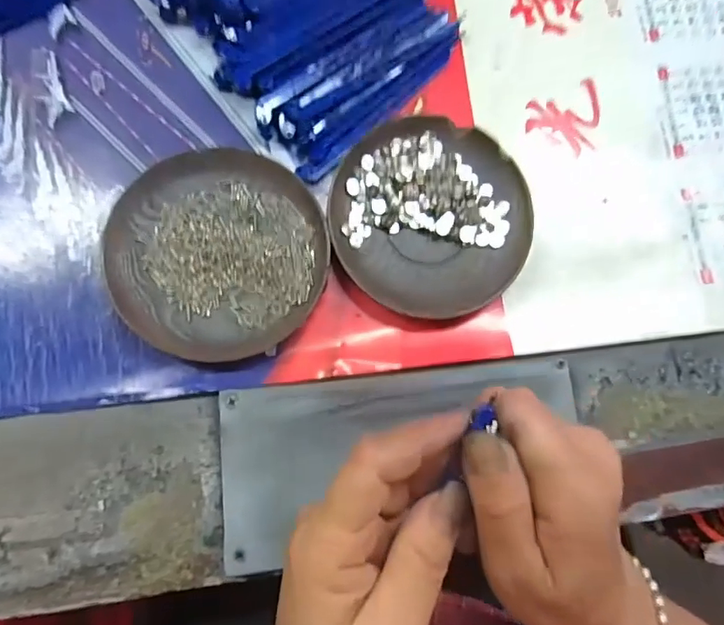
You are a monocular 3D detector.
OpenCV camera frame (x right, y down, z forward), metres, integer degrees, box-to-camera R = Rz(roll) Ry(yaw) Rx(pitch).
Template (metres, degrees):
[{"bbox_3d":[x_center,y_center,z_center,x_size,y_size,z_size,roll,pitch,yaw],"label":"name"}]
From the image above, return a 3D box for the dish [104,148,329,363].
[{"bbox_3d":[-0.078,-0.034,0.289,0.112,0.013,0.114,1,82,-5],"label":"dish"}]

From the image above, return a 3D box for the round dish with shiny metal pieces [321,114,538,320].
[{"bbox_3d":[0.039,-0.055,0.302,0.112,0.013,0.111,-3,83,-5],"label":"round dish with shiny metal pieces"}]

